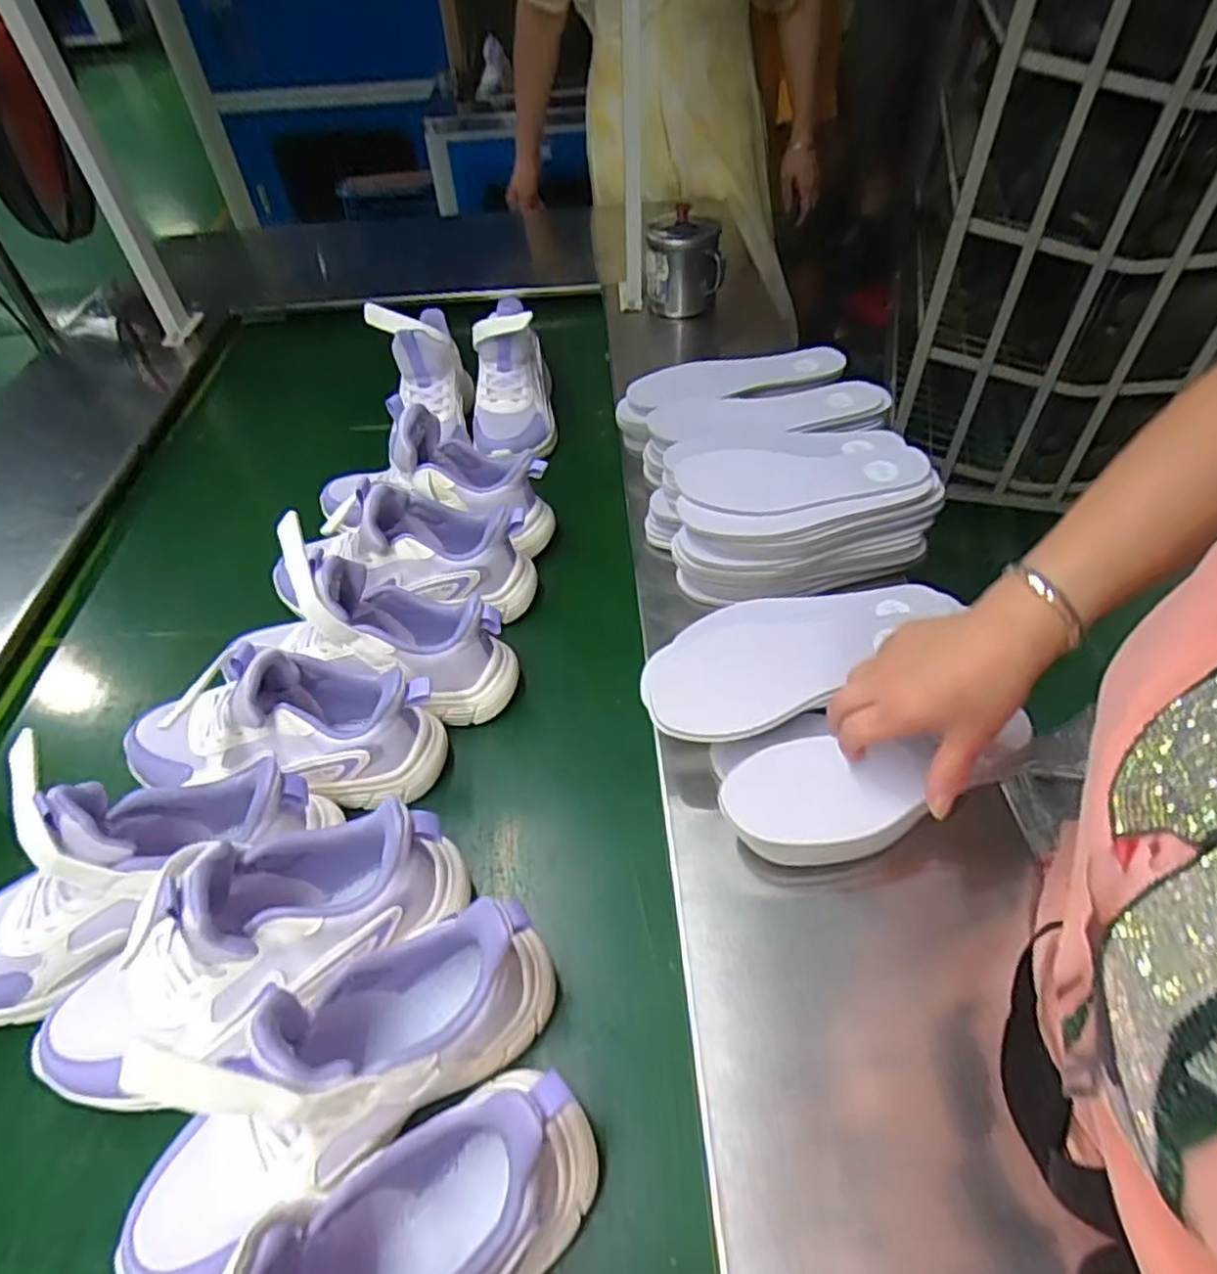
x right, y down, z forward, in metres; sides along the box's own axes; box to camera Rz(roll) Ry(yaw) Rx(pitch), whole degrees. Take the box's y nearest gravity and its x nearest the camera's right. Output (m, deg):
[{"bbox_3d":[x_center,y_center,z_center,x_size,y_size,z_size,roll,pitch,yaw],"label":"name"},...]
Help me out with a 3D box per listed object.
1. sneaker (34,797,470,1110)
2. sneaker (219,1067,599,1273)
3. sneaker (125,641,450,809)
[{"bbox_3d":[-0.207,0.176,0.411,0.241,0.143,0.080,-22,51,-17],"label":"sneaker"},{"bbox_3d":[-0.115,0.272,0.296,0.235,0.140,0.079,-26,52,-19],"label":"sneaker"},{"bbox_3d":[-0.244,0.066,0.521,0.238,0.124,0.088,0,49,4],"label":"sneaker"}]

